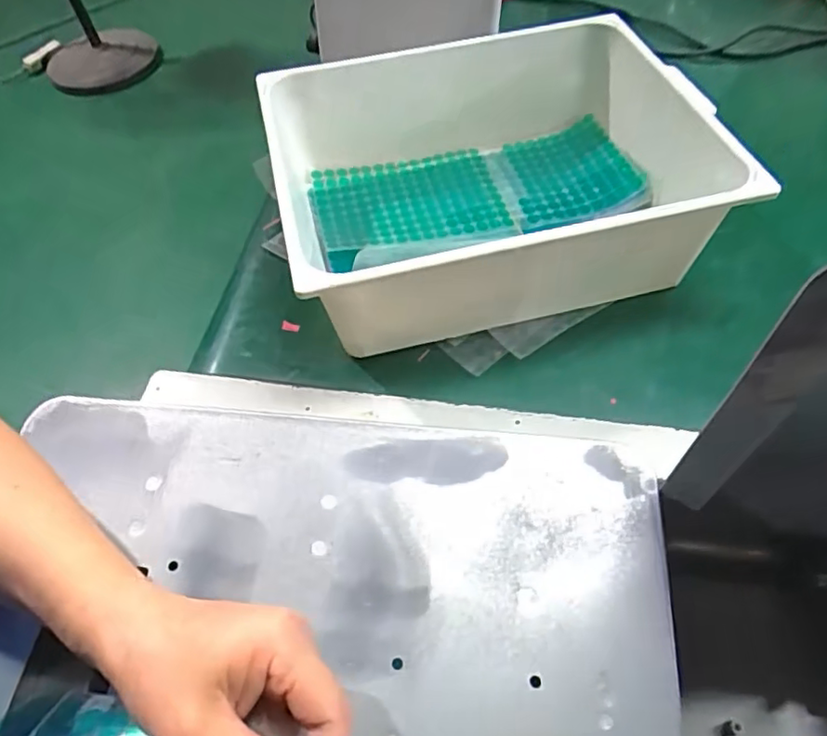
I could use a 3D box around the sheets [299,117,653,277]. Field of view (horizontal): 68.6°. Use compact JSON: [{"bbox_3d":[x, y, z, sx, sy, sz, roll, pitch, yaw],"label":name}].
[{"bbox_3d":[0.059,-0.173,0.594,0.310,0.034,0.144,-14,56,-5],"label":"sheets"}]

